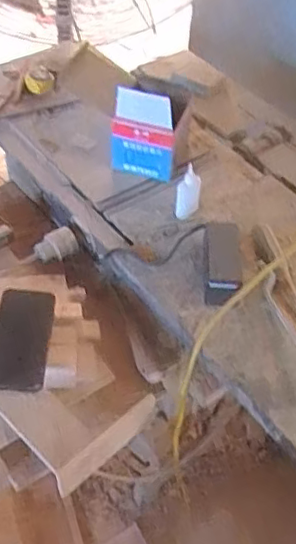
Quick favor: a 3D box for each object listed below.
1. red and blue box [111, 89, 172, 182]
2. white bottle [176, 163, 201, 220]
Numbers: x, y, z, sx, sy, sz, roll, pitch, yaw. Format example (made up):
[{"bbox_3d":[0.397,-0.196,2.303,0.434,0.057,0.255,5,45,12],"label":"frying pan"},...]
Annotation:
[{"bbox_3d":[-0.010,-0.223,0.974,0.103,0.162,0.017,14,50,9],"label":"red and blue box"},{"bbox_3d":[0.065,-0.128,0.931,0.035,0.098,0.026,9,50,5],"label":"white bottle"}]

